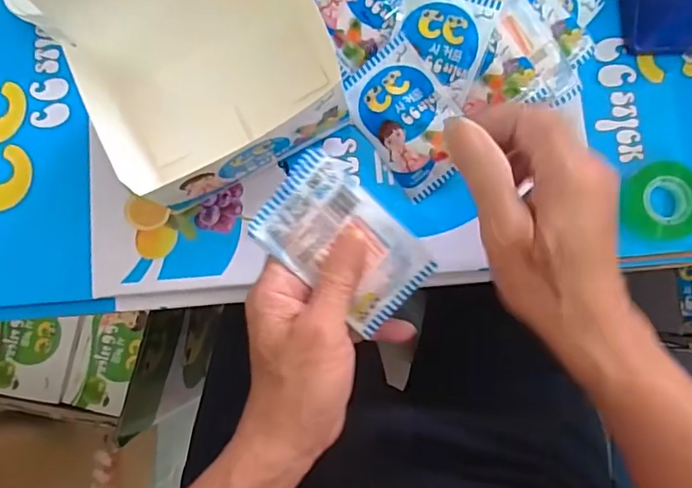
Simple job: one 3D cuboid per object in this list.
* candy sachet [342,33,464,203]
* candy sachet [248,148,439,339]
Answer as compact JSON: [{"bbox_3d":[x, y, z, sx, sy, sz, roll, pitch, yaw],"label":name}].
[{"bbox_3d":[0.043,-0.090,0.383,0.064,0.008,0.101,-38,86,14],"label":"candy sachet"},{"bbox_3d":[0.000,0.000,0.325,0.103,0.005,0.064,42,90,-12],"label":"candy sachet"}]

